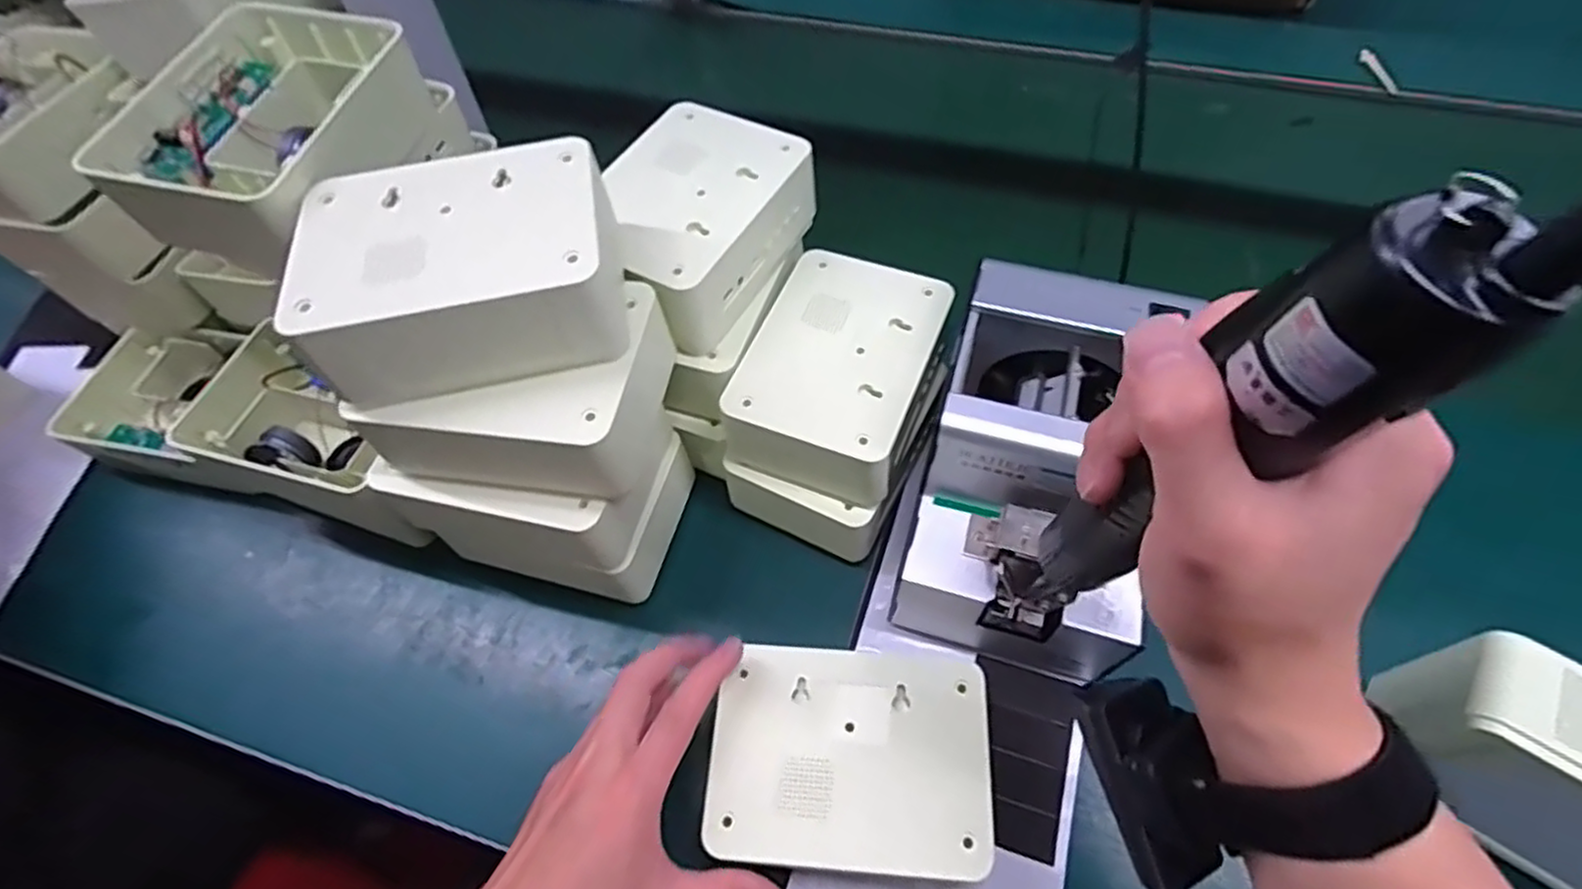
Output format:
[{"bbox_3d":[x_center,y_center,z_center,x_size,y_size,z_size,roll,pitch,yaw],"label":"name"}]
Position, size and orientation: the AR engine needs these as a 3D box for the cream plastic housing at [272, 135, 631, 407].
[{"bbox_3d":[-0.155,-0.082,0.347,0.139,0.058,0.104,-15,58,-6],"label":"cream plastic housing"}]

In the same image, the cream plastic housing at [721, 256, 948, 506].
[{"bbox_3d":[0.033,-0.043,0.442,0.107,0.052,0.141,20,61,15],"label":"cream plastic housing"}]

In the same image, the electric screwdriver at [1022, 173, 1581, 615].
[{"bbox_3d":[0.128,0.018,0.248,0.040,0.266,0.032,32,72,16],"label":"electric screwdriver"}]

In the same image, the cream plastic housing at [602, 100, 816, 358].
[{"bbox_3d":[-0.060,-0.134,0.434,0.098,0.058,0.135,27,63,19],"label":"cream plastic housing"}]

